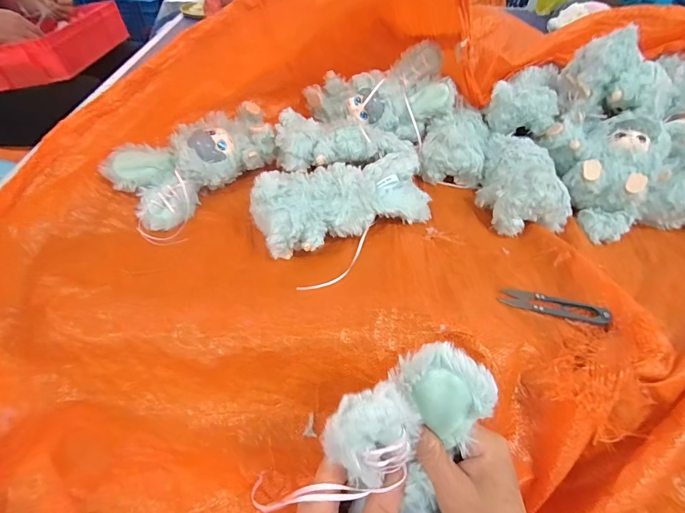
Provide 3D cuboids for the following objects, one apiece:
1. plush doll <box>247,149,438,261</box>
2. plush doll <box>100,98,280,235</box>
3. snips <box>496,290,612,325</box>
[{"bbox_3d":[0.007,-0.071,0.463,0.223,0.077,0.086,-20,51,-20],"label":"plush doll"},{"bbox_3d":[-0.188,-0.125,0.512,0.094,0.070,0.218,33,54,25],"label":"plush doll"},{"bbox_3d":[0.223,0.052,0.404,0.102,0.011,0.025,12,46,26],"label":"snips"}]

